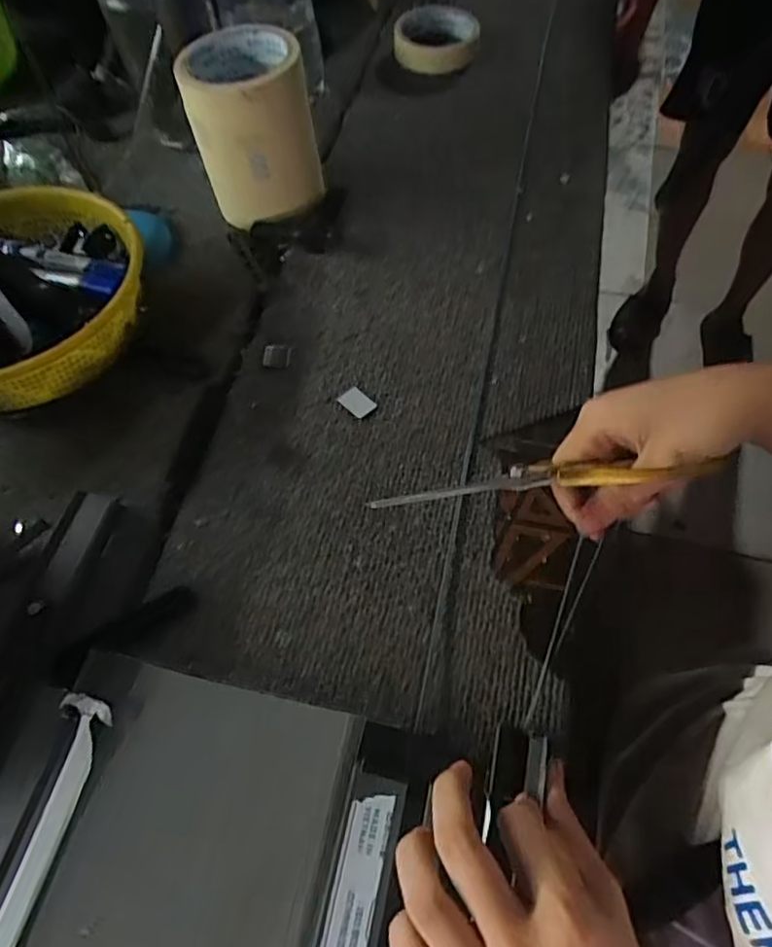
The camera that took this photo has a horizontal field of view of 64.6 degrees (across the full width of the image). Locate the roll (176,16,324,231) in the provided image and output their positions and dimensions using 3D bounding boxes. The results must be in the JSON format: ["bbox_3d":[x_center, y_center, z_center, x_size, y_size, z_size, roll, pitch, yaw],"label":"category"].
[{"bbox_3d":[-0.107,-0.281,0.507,0.098,0.117,0.102,-11,60,-3],"label":"roll"}]

